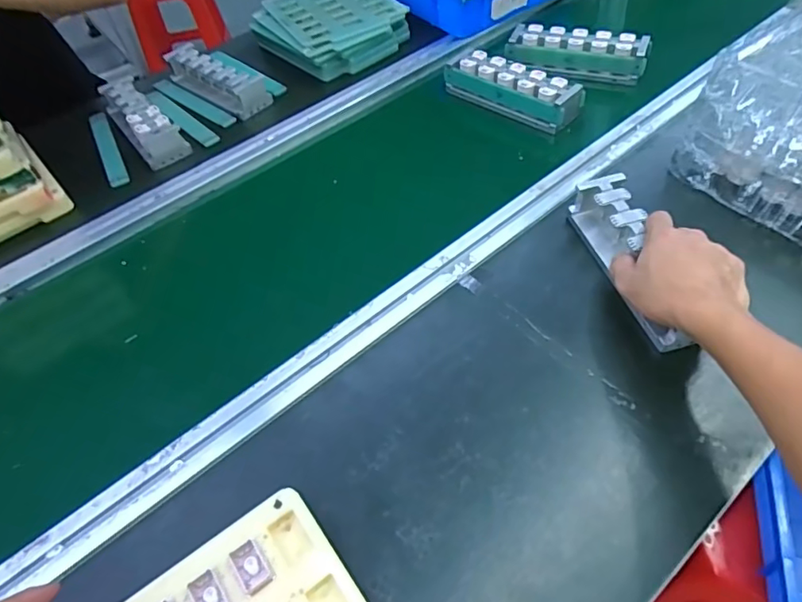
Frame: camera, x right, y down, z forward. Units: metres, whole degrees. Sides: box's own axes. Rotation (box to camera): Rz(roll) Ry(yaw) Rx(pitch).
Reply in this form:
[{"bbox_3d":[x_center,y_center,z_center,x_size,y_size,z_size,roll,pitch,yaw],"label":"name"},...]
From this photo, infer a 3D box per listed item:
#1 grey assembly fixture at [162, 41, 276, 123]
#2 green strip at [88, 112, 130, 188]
[{"bbox_3d":[-0.281,-0.334,0.820,0.196,0.044,0.057,31,61,28],"label":"grey assembly fixture"},{"bbox_3d":[-0.416,-0.216,0.767,0.027,0.013,0.189,-26,53,-14],"label":"green strip"}]

